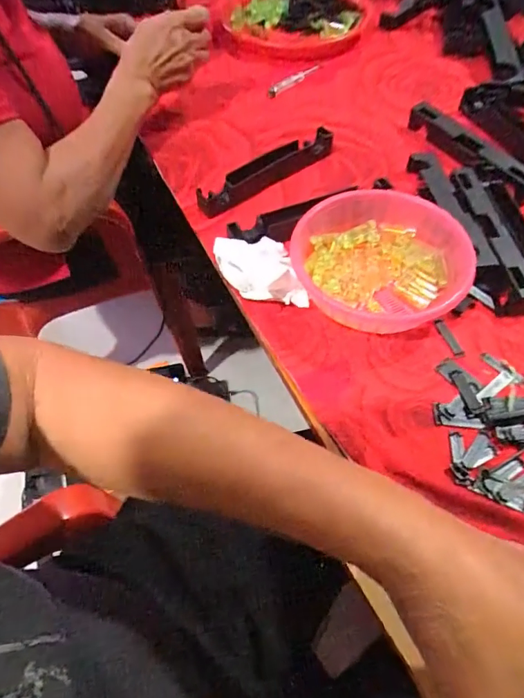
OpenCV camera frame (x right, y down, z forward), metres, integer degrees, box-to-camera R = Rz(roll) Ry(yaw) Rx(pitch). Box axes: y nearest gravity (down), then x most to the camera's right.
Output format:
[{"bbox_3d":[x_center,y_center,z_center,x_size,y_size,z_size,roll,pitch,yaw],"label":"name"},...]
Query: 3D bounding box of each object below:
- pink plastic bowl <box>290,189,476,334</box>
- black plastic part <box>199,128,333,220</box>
[{"bbox_3d":[0.123,-0.092,0.452,0.165,0.042,0.162,-1,58,2],"label":"pink plastic bowl"},{"bbox_3d":[0.003,-0.222,0.552,0.189,0.030,0.038,-31,62,-16],"label":"black plastic part"}]

